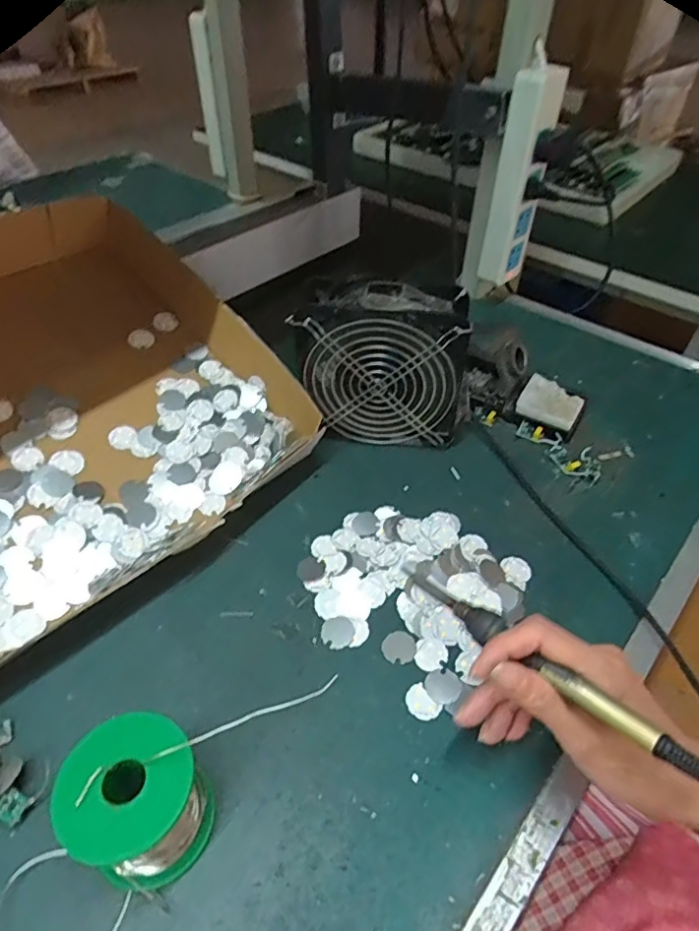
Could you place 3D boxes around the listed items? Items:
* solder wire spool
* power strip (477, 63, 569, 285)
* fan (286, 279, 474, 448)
[{"bbox_3d":[-0.116,0.186,0.307,0.069,0.071,0.065,31,52,24],"label":"solder wire spool"},{"bbox_3d":[0.195,-0.326,0.643,0.058,0.224,0.047,13,47,10],"label":"power strip"},{"bbox_3d":[0.036,-0.093,0.522,0.153,0.151,0.060,7,46,4],"label":"fan"}]

